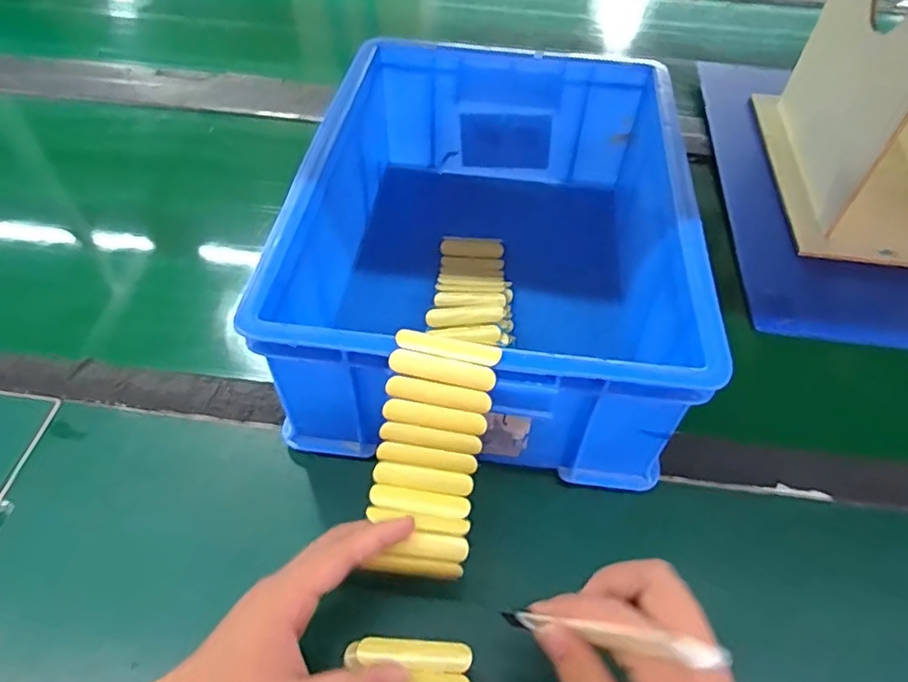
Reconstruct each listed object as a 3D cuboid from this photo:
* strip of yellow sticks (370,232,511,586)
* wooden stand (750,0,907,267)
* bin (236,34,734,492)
[{"bbox_3d":[0.003,0.000,0.473,0.068,0.118,0.353,7,33,4],"label":"strip of yellow sticks"},{"bbox_3d":[0.470,-0.248,0.638,0.183,0.195,0.281,7,52,4],"label":"wooden stand"},{"bbox_3d":[0.034,-0.091,0.536,0.293,0.158,0.400,6,52,3],"label":"bin"}]

